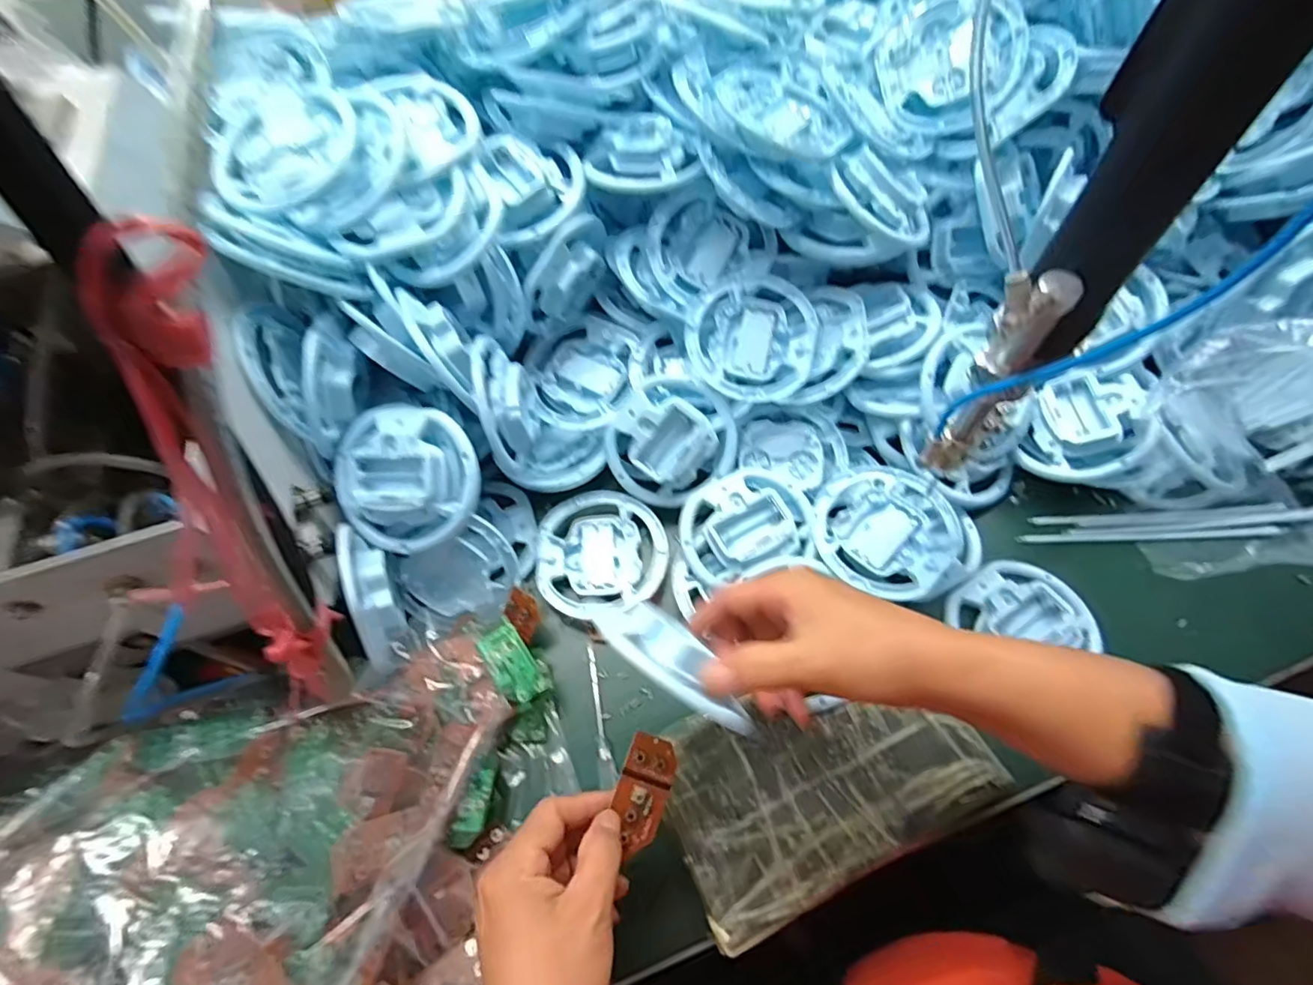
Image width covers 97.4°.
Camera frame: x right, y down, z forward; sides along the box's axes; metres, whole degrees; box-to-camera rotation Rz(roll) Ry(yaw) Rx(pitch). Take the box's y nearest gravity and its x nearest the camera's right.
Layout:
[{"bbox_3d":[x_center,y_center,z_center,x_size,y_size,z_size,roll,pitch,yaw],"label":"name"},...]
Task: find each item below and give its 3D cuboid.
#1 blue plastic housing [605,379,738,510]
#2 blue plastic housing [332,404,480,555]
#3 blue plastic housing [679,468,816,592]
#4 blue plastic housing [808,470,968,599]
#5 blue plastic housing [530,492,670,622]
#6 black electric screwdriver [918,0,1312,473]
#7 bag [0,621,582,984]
[{"bbox_3d":[0.012,-0.041,0.468,0.103,0.045,0.103,1,101,3],"label":"blue plastic housing"},{"bbox_3d":[-0.176,-0.009,0.407,0.100,0.046,0.100,1,105,4],"label":"blue plastic housing"},{"bbox_3d":[0.069,0.021,0.443,0.101,0.029,0.079,-18,62,-6],"label":"blue plastic housing"},{"bbox_3d":[0.174,0.035,0.443,0.105,0.033,0.105,-1,62,2],"label":"blue plastic housing"},{"bbox_3d":[-0.045,0.048,0.463,0.102,0.014,0.101,-1,62,2],"label":"blue plastic housing"},{"bbox_3d":[0.167,-0.096,0.224,0.047,0.265,0.053,40,71,21],"label":"black electric screwdriver"},{"bbox_3d":[-0.228,0.231,0.313,0.371,0.122,0.218,-22,63,-8],"label":"bag"}]

